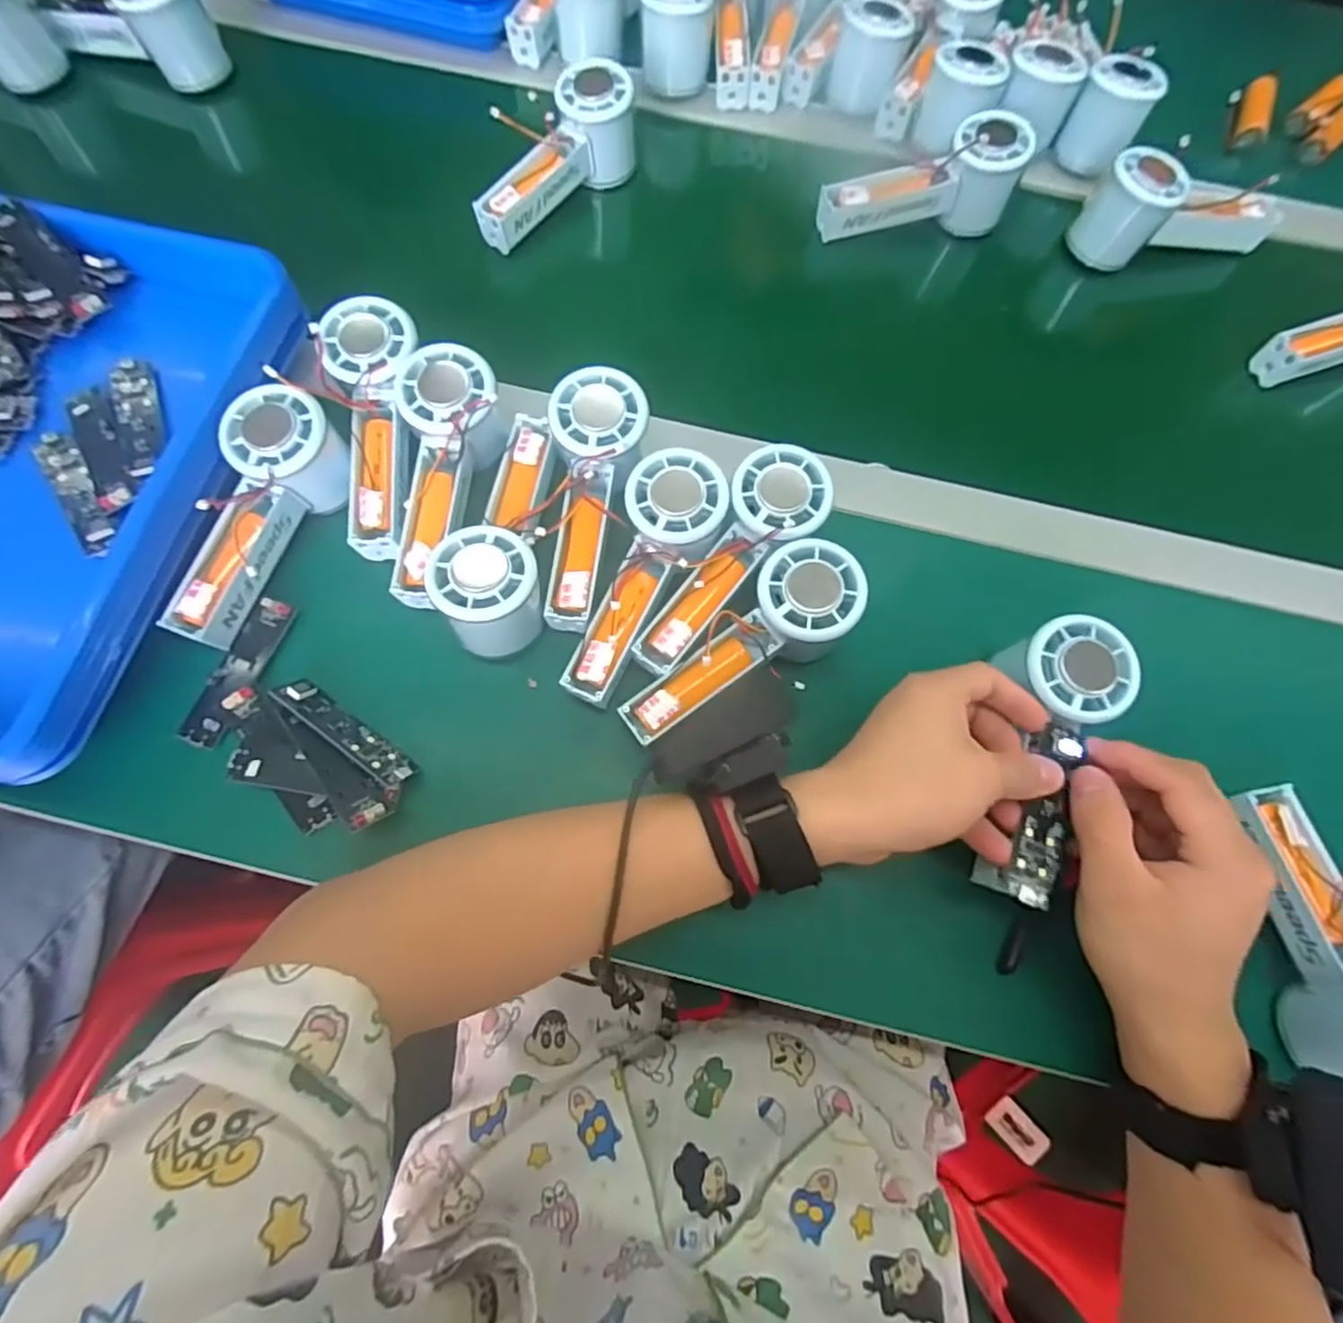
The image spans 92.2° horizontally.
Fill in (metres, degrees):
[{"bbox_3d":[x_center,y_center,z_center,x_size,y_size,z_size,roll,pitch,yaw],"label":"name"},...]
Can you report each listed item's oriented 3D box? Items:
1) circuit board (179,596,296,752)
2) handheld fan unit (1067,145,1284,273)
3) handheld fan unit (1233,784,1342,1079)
[{"bbox_3d":[-0.250,0.006,0.375,0.022,0.013,0.090,18,72,4],"label":"circuit board"},{"bbox_3d":[0.395,-0.348,0.497,0.148,0.064,0.047,-11,73,-6],"label":"handheld fan unit"},{"bbox_3d":[0.344,0.138,0.327,0.053,0.056,0.144,0,72,-2],"label":"handheld fan unit"}]

